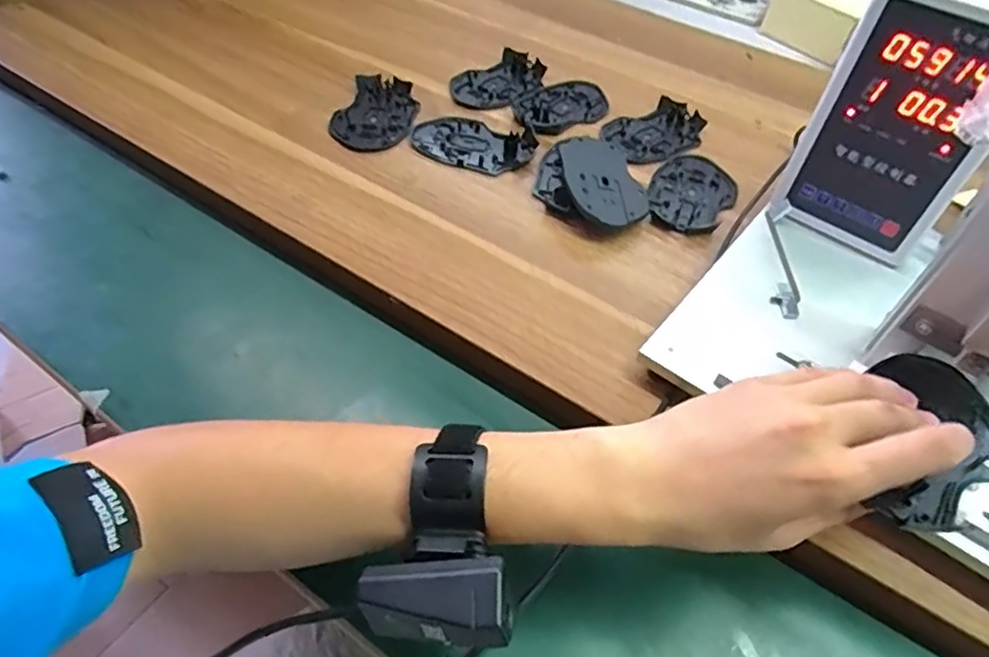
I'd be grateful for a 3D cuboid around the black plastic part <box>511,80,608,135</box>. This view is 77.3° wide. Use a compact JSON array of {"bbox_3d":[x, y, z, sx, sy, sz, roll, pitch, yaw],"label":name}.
[{"bbox_3d":[0.067,-0.232,0.634,0.120,0.015,0.076,-32,59,-26],"label":"black plastic part"}]

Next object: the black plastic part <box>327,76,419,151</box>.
[{"bbox_3d":[-0.116,-0.214,0.606,0.074,0.009,0.111,9,50,4],"label":"black plastic part"}]

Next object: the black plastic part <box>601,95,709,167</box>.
[{"bbox_3d":[0.158,-0.196,0.613,0.121,0.010,0.073,-30,58,-25],"label":"black plastic part"}]

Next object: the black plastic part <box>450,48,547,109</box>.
[{"bbox_3d":[0.008,-0.265,0.659,0.111,0.014,0.067,-32,59,-27],"label":"black plastic part"}]

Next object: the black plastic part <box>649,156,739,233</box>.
[{"bbox_3d":[0.178,-0.124,0.556,0.072,0.010,0.110,29,54,19],"label":"black plastic part"}]

